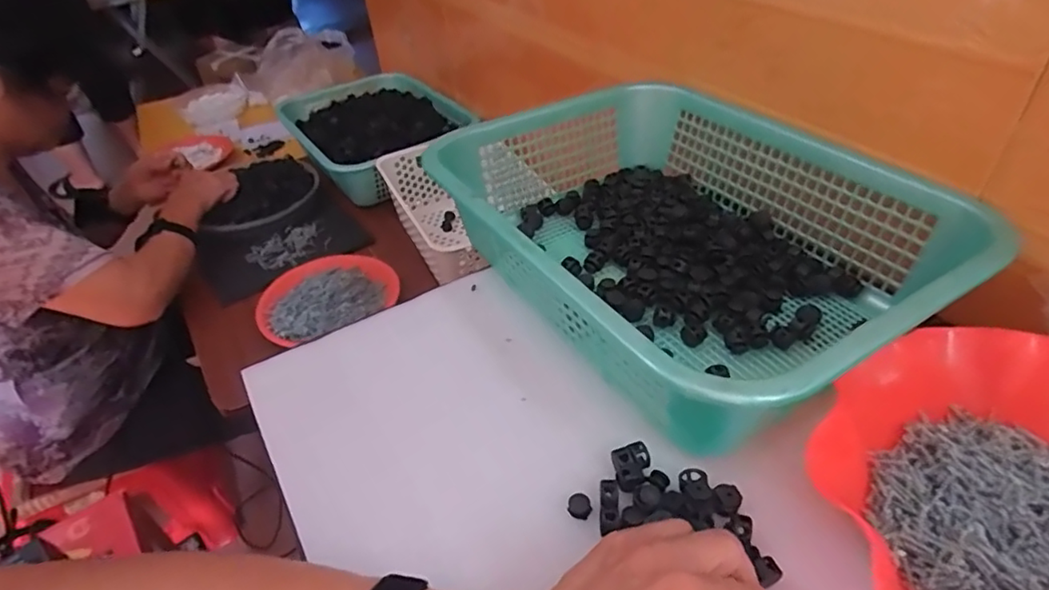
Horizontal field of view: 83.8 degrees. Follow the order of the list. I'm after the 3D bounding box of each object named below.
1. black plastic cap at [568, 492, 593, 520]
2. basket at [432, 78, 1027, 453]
[{"bbox_3d":[0.034,0.128,0.355,0.014,0.009,0.012,8,43,15],"label":"black plastic cap"},{"bbox_3d":[0.125,-0.059,0.477,0.287,0.094,0.378,-25,44,-21],"label":"basket"}]

